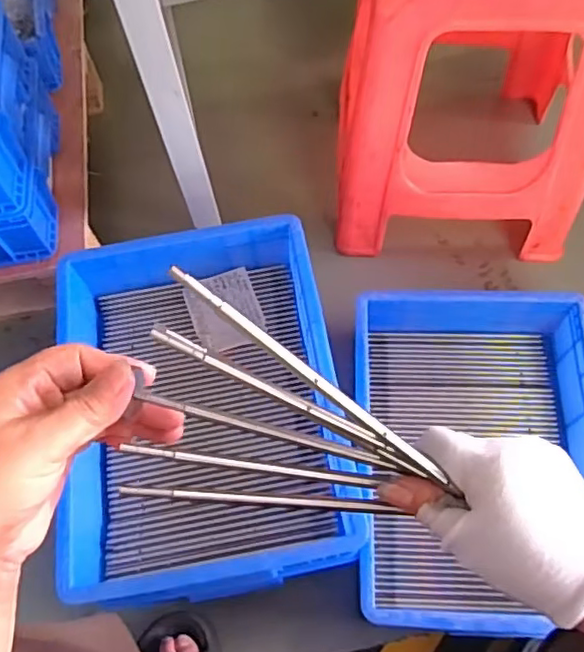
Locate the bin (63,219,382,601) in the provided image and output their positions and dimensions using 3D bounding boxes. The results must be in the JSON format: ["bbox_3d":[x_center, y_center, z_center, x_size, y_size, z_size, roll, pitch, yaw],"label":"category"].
[{"bbox_3d":[-0.104,0.084,0.727,0.303,0.112,0.413,-10,63,-2],"label":"bin"}]

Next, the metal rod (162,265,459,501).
[{"bbox_3d":[0.016,0.031,0.305,0.186,0.006,0.007,39,67,-16],"label":"metal rod"}]

